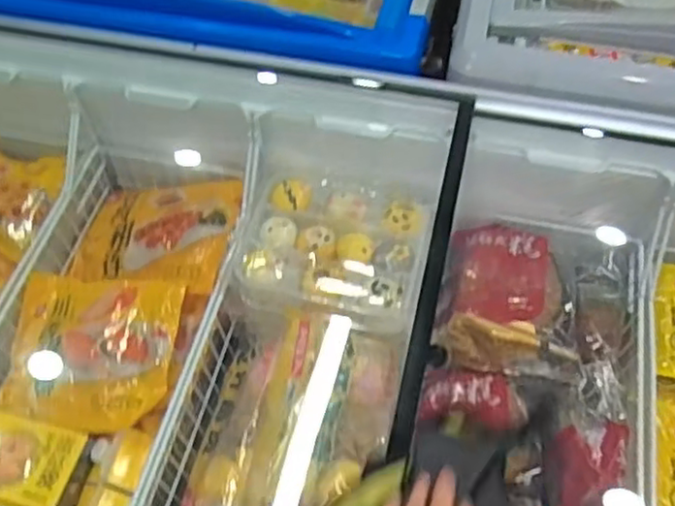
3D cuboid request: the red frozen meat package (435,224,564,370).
[{"bbox_3d":[0.222,0.056,0.918,0.146,0.073,0.186,10,57,8],"label":"red frozen meat package"}]

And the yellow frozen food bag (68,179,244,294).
[{"bbox_3d":[-0.260,-0.027,0.994,0.254,0.029,0.171,1,60,23],"label":"yellow frozen food bag"}]

